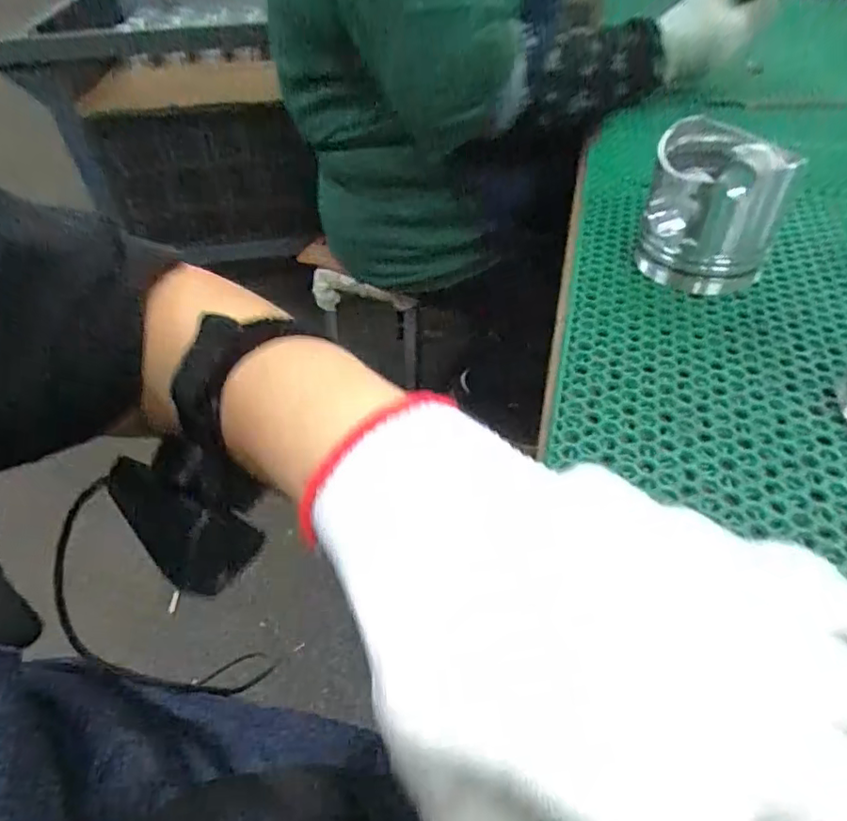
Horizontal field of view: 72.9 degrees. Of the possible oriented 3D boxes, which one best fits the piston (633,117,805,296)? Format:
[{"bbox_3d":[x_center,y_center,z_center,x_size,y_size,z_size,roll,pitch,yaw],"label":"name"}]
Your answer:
[{"bbox_3d":[0.210,-0.152,0.423,0.083,0.092,0.086,12,48,15],"label":"piston"}]

